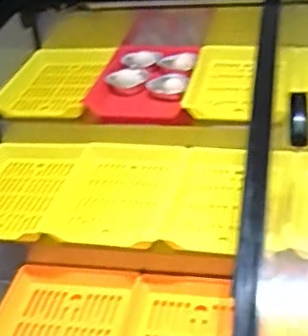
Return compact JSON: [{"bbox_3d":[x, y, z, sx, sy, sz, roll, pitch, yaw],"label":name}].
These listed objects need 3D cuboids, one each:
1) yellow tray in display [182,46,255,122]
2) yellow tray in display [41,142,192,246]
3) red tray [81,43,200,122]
[{"bbox_3d":[0.132,-0.168,1.244,0.124,0.055,0.251,2,33,11],"label":"yellow tray in display"},{"bbox_3d":[-0.057,0.043,1.147,0.229,0.044,0.254,4,34,14],"label":"yellow tray in display"},{"bbox_3d":[-0.017,-0.169,1.237,0.177,0.069,0.209,4,34,14],"label":"red tray"}]

